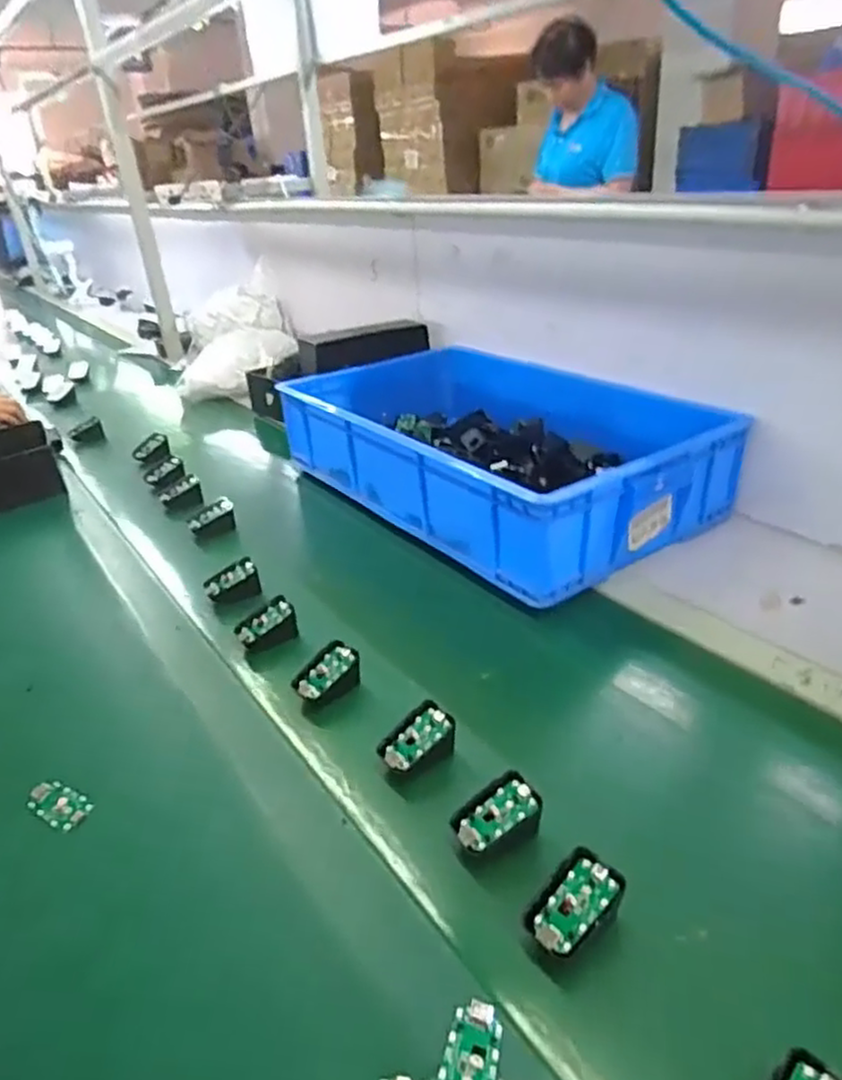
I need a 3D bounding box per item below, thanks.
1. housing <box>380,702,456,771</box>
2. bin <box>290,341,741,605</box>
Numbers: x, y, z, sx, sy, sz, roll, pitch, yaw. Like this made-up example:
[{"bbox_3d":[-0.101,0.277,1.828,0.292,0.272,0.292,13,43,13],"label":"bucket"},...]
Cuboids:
[{"bbox_3d":[-0.003,0.184,0.624,0.065,0.045,0.048,-25,35,-31],"label":"housing"},{"bbox_3d":[0.109,-0.146,1.070,0.393,0.135,0.617,-23,34,-29],"label":"bin"}]

